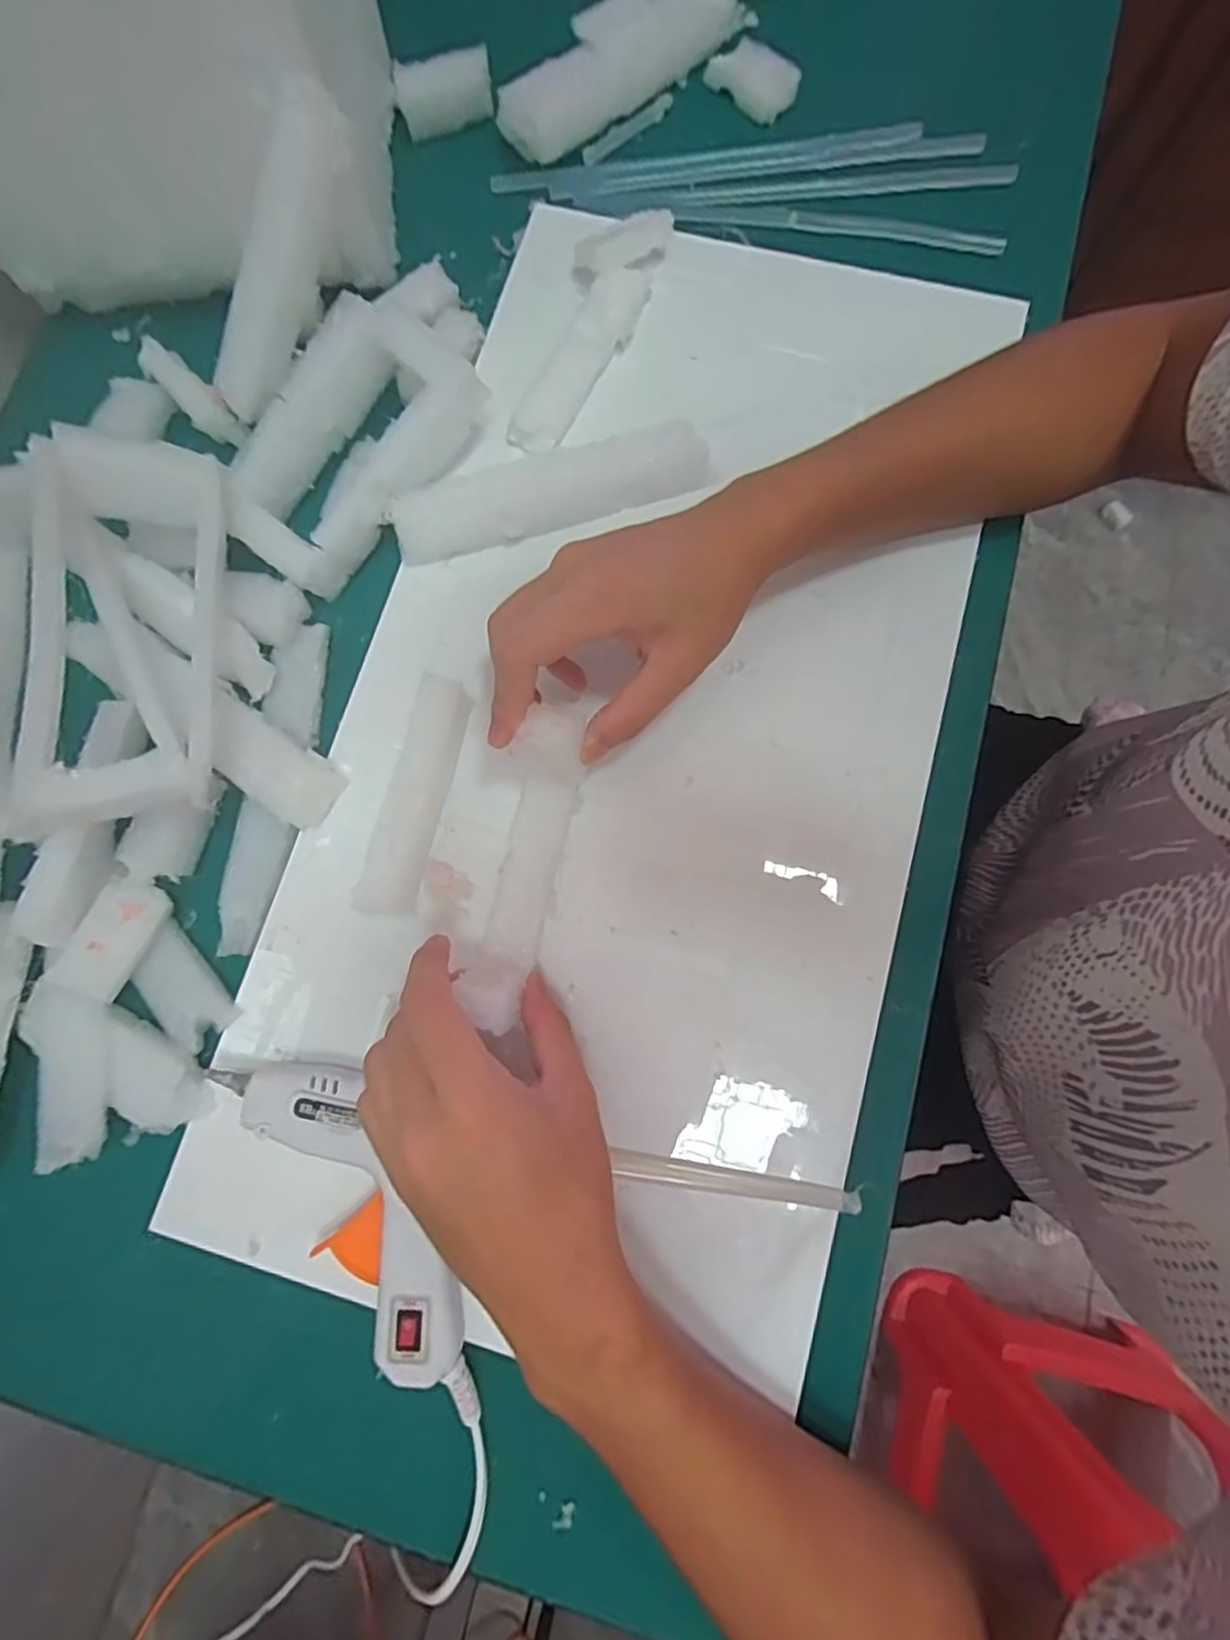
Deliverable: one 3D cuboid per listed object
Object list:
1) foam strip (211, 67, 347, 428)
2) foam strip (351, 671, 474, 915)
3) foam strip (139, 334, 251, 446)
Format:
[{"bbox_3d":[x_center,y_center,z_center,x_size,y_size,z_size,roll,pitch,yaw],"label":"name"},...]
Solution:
[{"bbox_3d":[-0.173,-0.284,0.341,0.148,0.030,0.023,-41,78,38],"label":"foam strip"},{"bbox_3d":[-0.095,-0.012,0.322,0.023,0.031,0.116,12,80,4],"label":"foam strip"},{"bbox_3d":[-0.237,-0.238,0.368,0.061,0.010,0.021,43,83,-20],"label":"foam strip"}]

